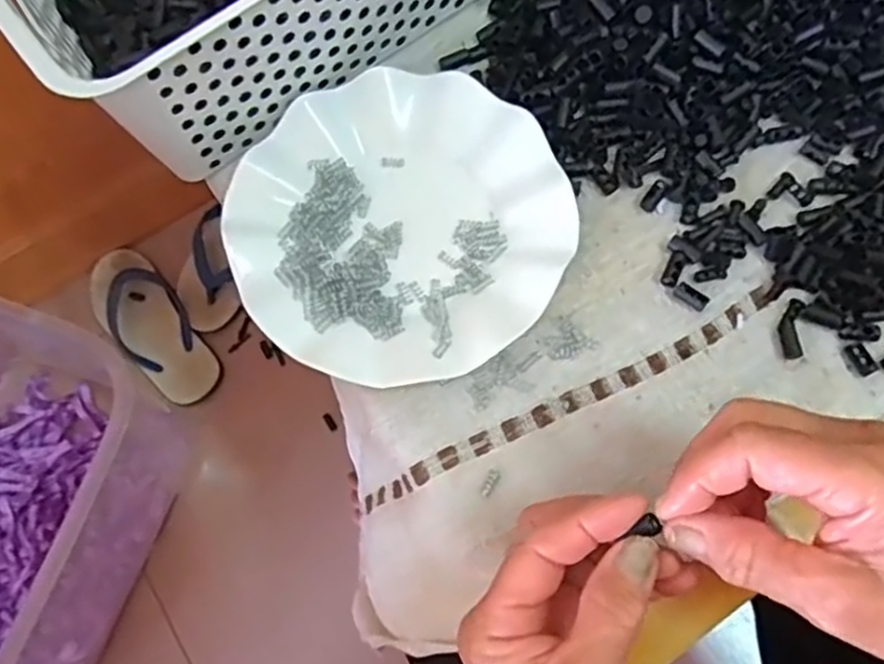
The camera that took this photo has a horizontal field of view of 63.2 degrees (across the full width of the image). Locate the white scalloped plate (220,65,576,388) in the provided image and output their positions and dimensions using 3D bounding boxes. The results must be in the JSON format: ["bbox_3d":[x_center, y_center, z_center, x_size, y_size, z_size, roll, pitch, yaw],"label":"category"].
[{"bbox_3d":[-0.026,-0.061,0.402,0.182,0.021,0.177,0,73,2],"label":"white scalloped plate"}]

